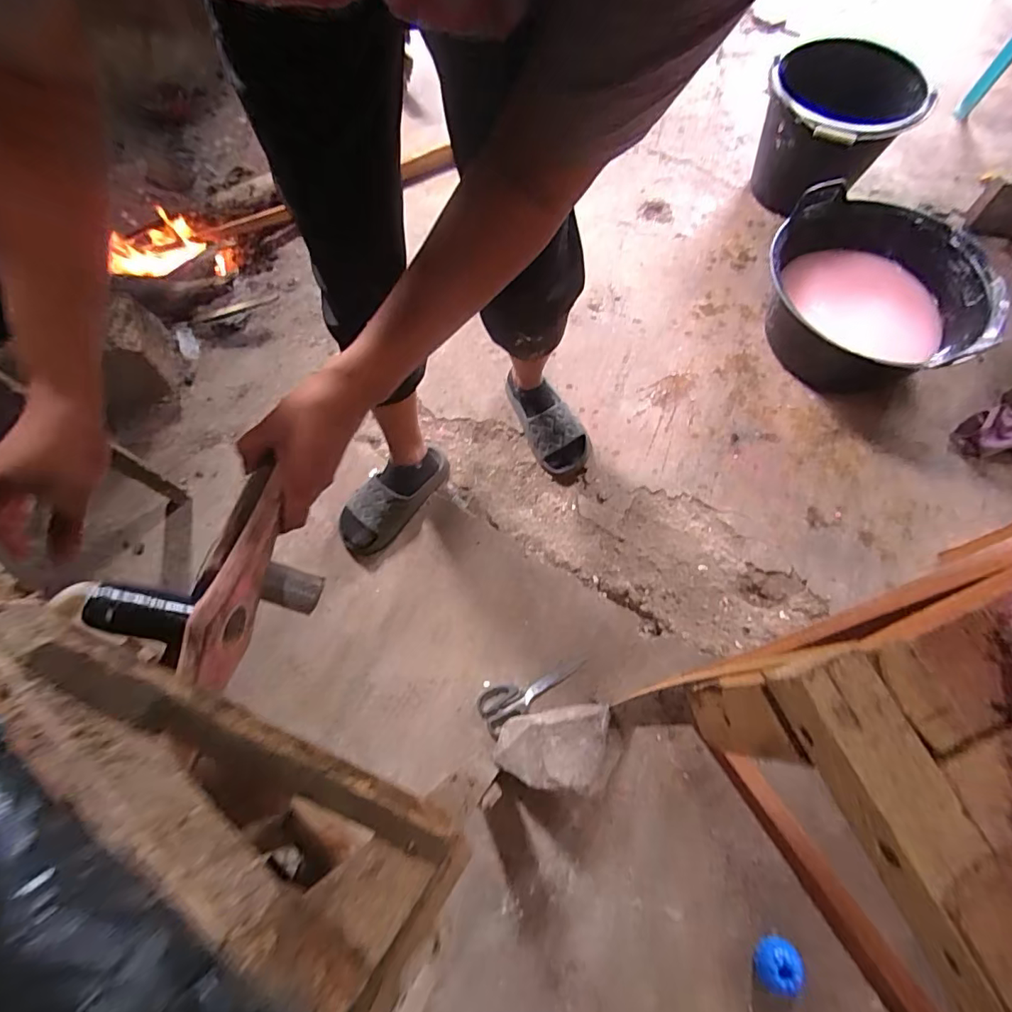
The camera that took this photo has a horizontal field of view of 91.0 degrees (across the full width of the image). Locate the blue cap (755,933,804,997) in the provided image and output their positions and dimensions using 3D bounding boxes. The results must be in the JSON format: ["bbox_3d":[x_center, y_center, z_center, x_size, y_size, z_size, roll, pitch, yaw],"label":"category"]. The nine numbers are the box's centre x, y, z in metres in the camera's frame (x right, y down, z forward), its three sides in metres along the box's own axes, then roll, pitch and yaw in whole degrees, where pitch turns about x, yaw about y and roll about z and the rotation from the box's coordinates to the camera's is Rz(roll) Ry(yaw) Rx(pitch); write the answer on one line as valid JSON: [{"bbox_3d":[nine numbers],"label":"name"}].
[{"bbox_3d":[0.377,0.635,0.686,0.055,0.028,0.063,24,71,11],"label":"blue cap"}]

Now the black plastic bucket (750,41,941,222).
[{"bbox_3d":[0.732,-0.843,1.157,0.307,0.257,0.294,-1,68,2],"label":"black plastic bucket"}]

